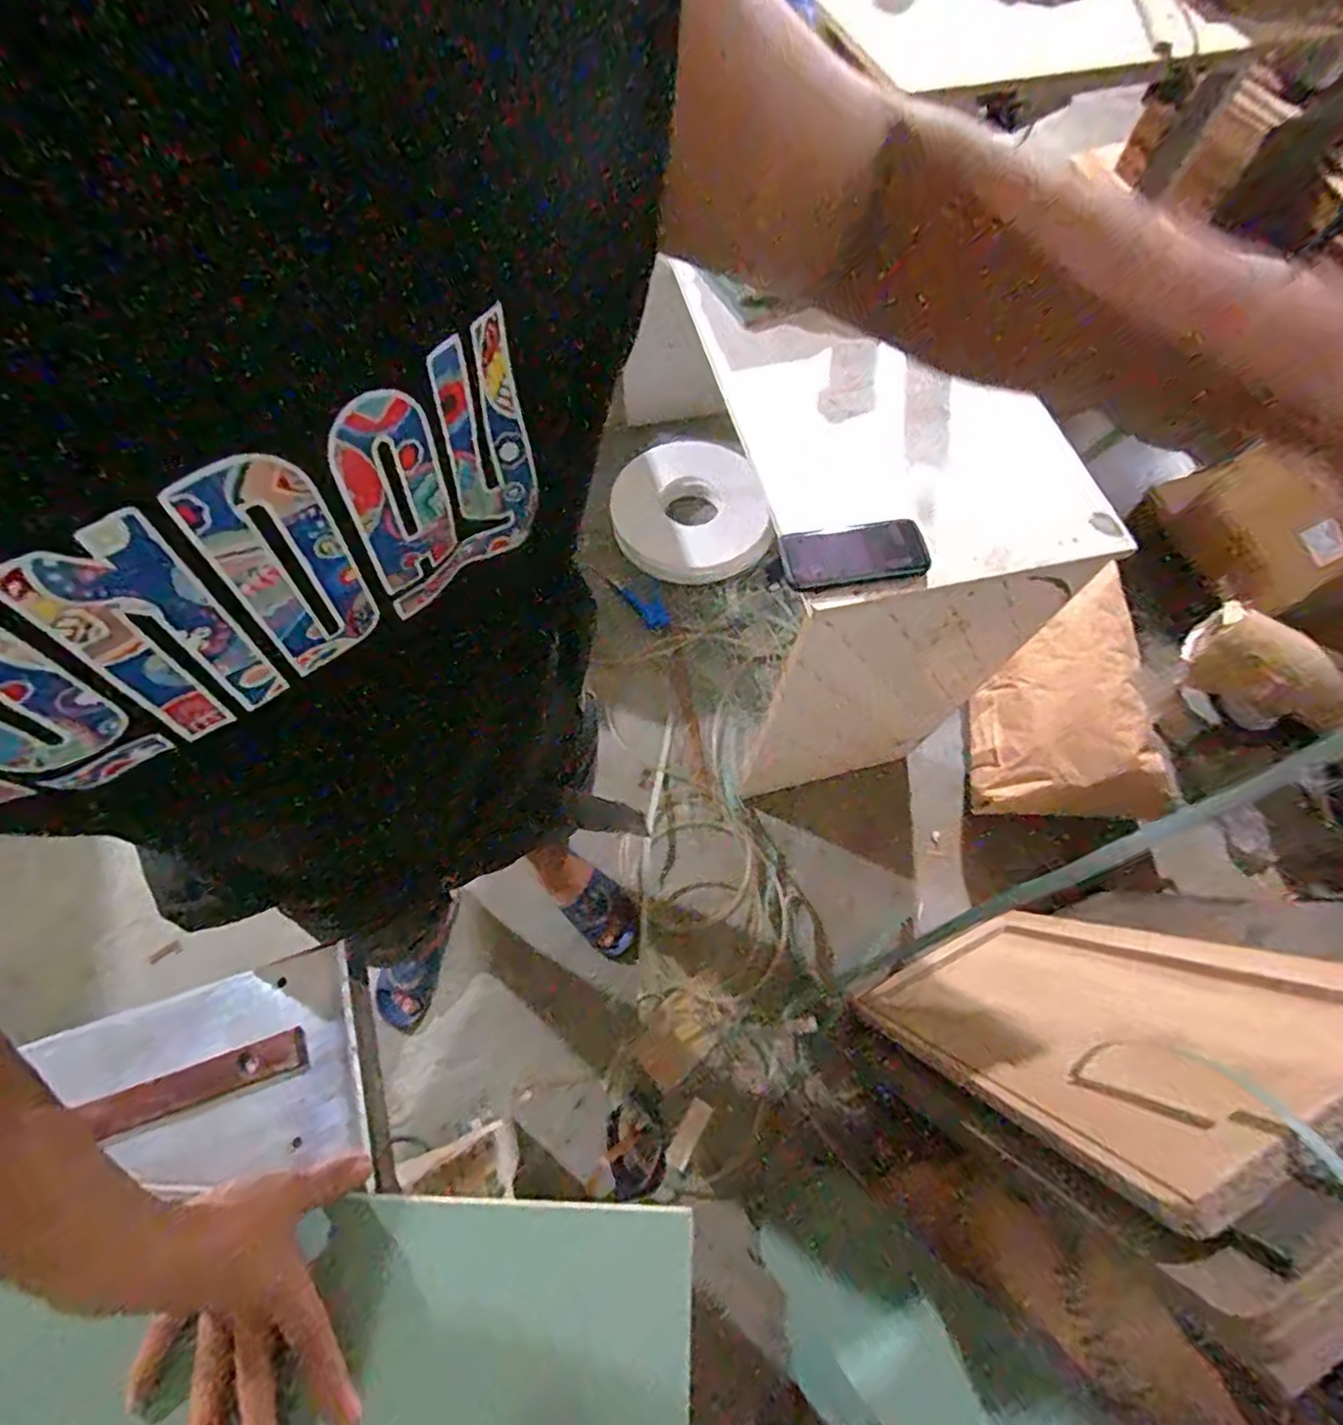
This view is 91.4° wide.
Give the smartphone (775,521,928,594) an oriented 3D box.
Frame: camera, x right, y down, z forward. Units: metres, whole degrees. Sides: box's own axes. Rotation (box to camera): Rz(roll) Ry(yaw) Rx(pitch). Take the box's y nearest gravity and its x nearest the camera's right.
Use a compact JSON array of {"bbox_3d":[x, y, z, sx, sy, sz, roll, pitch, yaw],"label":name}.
[{"bbox_3d":[0.217,-0.187,0.780,0.165,0.011,0.092,-8,61,4],"label":"smartphone"}]

